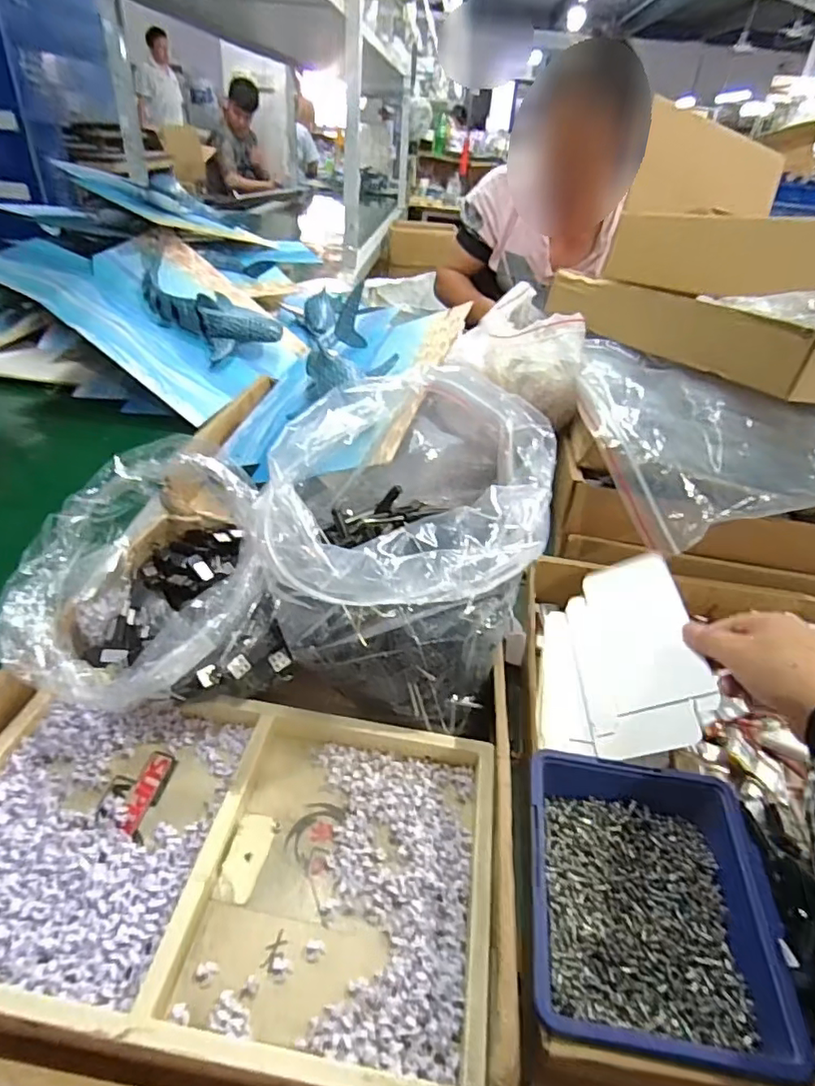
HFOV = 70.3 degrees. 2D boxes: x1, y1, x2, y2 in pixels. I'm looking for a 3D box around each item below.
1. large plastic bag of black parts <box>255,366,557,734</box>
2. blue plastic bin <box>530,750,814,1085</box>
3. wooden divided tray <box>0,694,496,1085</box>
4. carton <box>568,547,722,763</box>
[{"bbox_3d":[0.001,0.011,0.438,0.189,0.193,0.182,7,36,8],"label":"large plastic bag of black parts"},{"bbox_3d":[0.128,0.194,0.317,0.122,0.042,0.140,6,36,6],"label":"blue plastic bin"},{"bbox_3d":[-0.111,0.175,0.344,0.318,0.027,0.188,6,36,6],"label":"wooden divided tray"},{"bbox_3d":[0.177,0.081,0.455,0.088,0.009,0.169,-22,37,22],"label":"carton"}]

